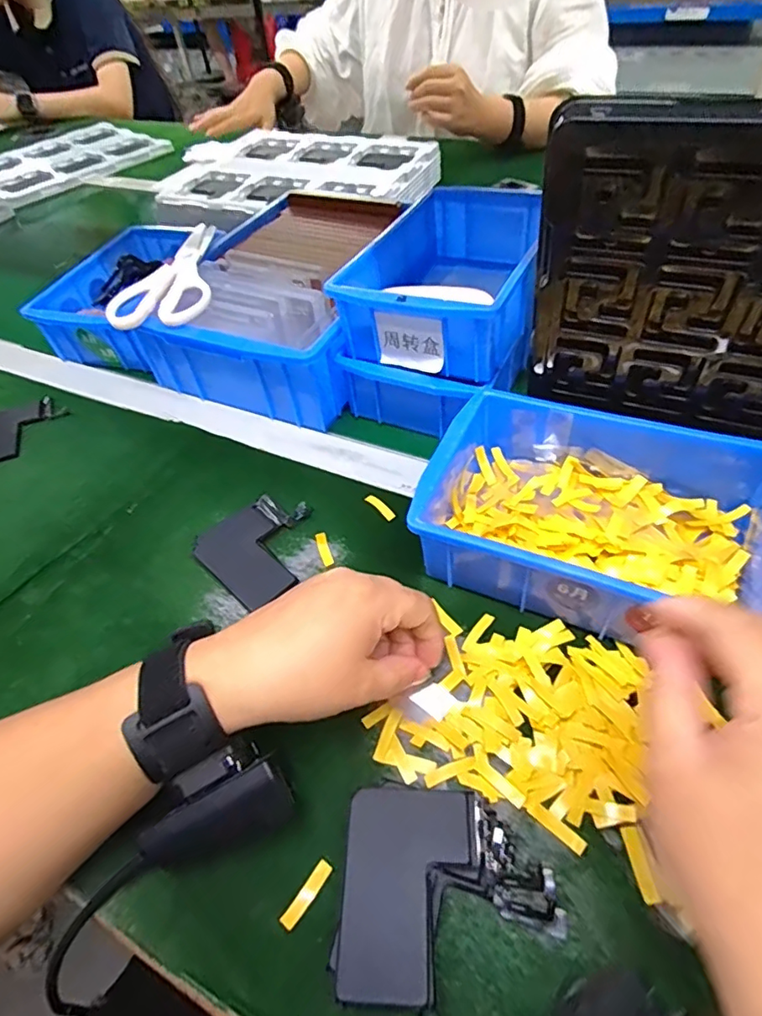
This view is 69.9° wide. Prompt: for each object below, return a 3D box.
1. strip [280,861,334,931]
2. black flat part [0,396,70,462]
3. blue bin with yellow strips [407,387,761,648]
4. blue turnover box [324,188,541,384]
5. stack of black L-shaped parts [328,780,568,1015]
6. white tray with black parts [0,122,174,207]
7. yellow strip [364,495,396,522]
[{"bbox_3d":[-0.034,0.178,0.252,0.007,0.004,0.030,28,56,27],"label":"strip"},{"bbox_3d":[-0.340,-0.075,0.512,0.075,0.008,0.078,-21,49,-12],"label":"black flat part"},{"bbox_3d":[0.133,0.006,0.341,0.200,0.066,0.140,19,53,22],"label":"blue bin with yellow strips"},{"bbox_3d":[0.062,-0.189,0.442,0.126,0.060,0.198,18,54,21],"label":"blue turnover box"},{"bbox_3d":[0.030,0.168,0.238,0.092,0.025,0.079,1,50,7],"label":"stack of black L-shaped parts"},{"bbox_3d":[-0.634,-0.693,1.074,0.326,0.025,0.356,-34,54,-21],"label":"white tray with black parts"},{"bbox_3d":[0.000,0.000,0.411,0.009,0.004,0.029,-40,64,-16],"label":"yellow strip"}]

